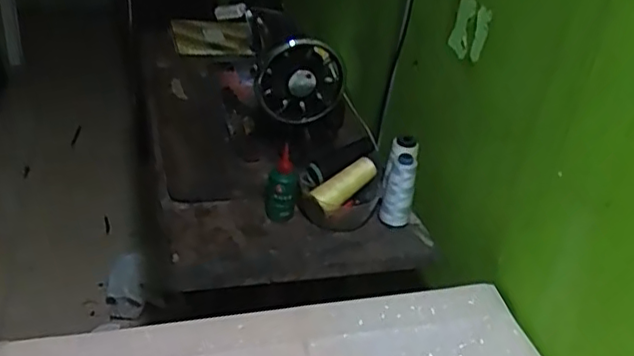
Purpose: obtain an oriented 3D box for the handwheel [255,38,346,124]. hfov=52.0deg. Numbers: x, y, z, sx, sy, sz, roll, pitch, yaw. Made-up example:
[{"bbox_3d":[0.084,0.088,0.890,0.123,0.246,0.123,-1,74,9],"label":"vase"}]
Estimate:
[{"bbox_3d":[-0.020,-0.151,1.001,0.139,0.129,0.051,-2,34,-14],"label":"handwheel"}]

